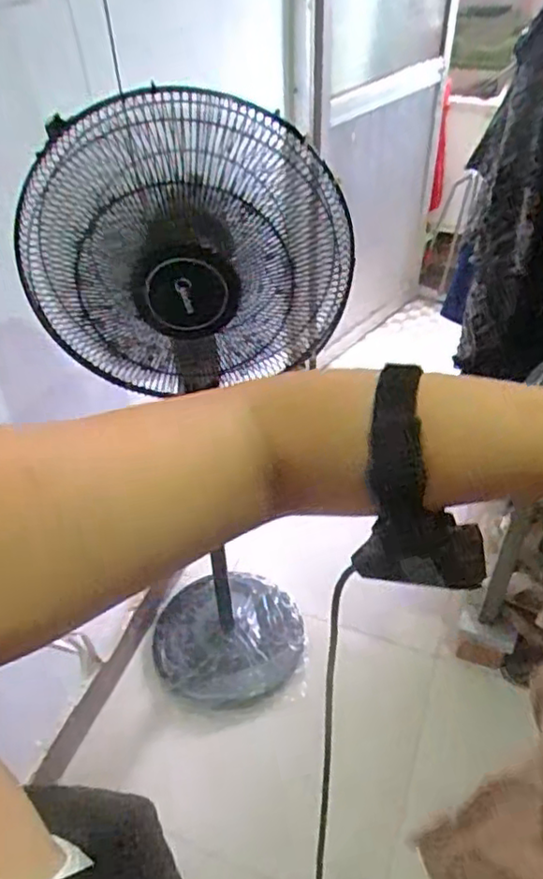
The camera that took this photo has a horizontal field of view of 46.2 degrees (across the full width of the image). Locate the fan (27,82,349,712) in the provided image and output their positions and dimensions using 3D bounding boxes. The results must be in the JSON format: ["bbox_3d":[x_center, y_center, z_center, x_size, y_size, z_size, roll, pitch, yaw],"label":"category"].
[{"bbox_3d":[-0.127,0.052,1.195,0.385,1.265,0.335,-16,44,-15],"label":"fan"}]

